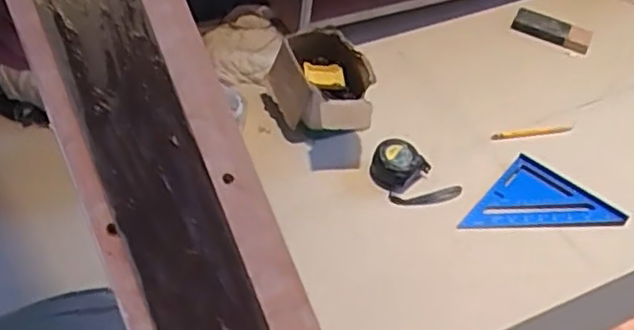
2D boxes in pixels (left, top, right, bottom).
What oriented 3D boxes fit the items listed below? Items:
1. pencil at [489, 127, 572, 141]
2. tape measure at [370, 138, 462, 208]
[{"bbox_3d":[0.366,-0.055,1.134,0.140,0.007,0.016,-5,49,-3],"label":"pencil"},{"bbox_3d":[0.148,0.017,1.023,0.139,0.071,0.081,27,53,22],"label":"tape measure"}]

